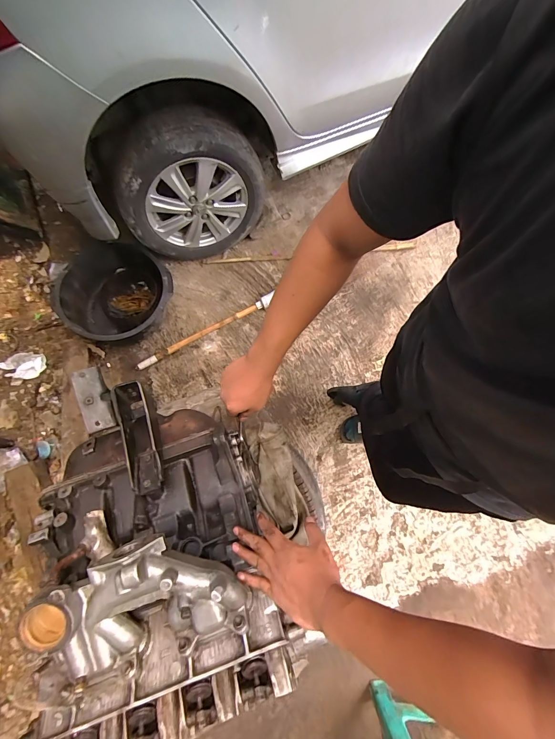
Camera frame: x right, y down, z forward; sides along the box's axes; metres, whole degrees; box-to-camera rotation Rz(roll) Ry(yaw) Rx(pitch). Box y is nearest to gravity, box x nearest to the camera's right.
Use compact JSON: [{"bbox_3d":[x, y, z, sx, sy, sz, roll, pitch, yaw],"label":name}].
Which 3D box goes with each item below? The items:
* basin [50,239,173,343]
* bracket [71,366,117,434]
[{"bbox_3d":[-0.672,-0.320,1.366,0.429,0.186,0.439,-2,76,7],"label":"basin"},{"bbox_3d":[-0.306,0.049,0.536,0.044,0.010,0.104,-18,87,-27],"label":"bracket"}]

